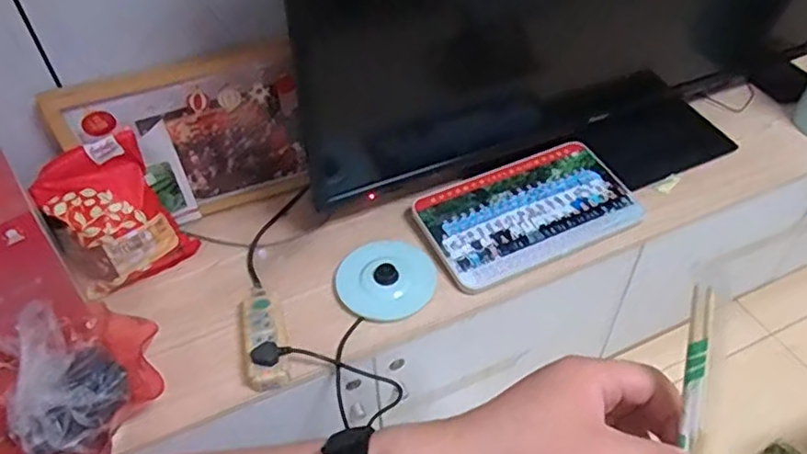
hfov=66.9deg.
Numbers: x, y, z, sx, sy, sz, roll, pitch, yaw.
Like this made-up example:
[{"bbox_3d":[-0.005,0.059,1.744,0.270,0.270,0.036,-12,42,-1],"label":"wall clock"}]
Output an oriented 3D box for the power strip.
[{"bbox_3d":[-0.201,0.157,0.871,0.060,0.043,0.156,-15,47,-8],"label":"power strip"}]

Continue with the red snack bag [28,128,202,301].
[{"bbox_3d":[-0.441,-0.011,0.929,0.169,0.230,0.089,-25,50,-17],"label":"red snack bag"}]

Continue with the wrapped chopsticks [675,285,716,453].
[{"bbox_3d":[0.144,0.129,0.313,0.011,0.200,0.006,4,8,9],"label":"wrapped chopsticks"}]

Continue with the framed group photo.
[{"bbox_3d":[0.209,-0.028,1.023,0.356,0.012,0.193,-21,60,-17],"label":"framed group photo"}]

